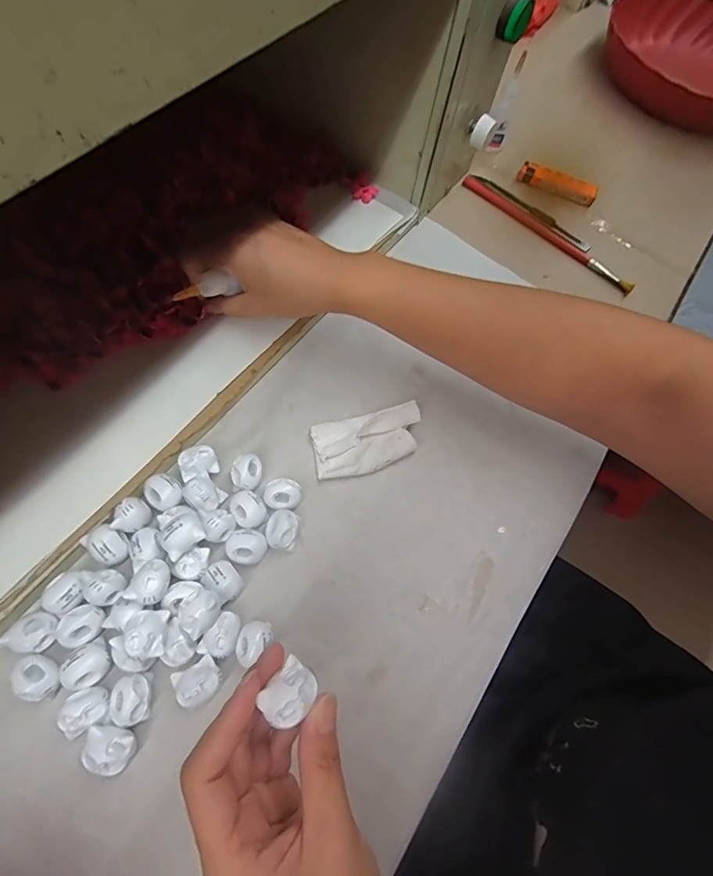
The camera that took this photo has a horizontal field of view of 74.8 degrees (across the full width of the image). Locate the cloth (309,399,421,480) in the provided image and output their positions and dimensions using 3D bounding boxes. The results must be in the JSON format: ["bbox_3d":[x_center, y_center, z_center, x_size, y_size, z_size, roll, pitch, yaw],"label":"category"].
[{"bbox_3d":[0.009,0.001,0.341,0.078,0.018,0.043,-12,66,-9],"label":"cloth"}]

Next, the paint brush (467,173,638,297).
[{"bbox_3d":[0.187,-0.203,0.461,0.196,0.012,0.016,41,69,15],"label":"paint brush"}]

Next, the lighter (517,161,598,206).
[{"bbox_3d":[0.208,-0.264,0.482,0.080,0.014,0.023,22,66,7],"label":"lighter"}]

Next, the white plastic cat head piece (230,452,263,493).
[{"bbox_3d":[-0.075,0.025,0.321,0.021,0.018,0.024,-9,66,-8],"label":"white plastic cat head piece"}]

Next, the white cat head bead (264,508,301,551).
[{"bbox_3d":[-0.049,0.061,0.309,0.021,0.019,0.025,0,65,-4],"label":"white cat head bead"}]

